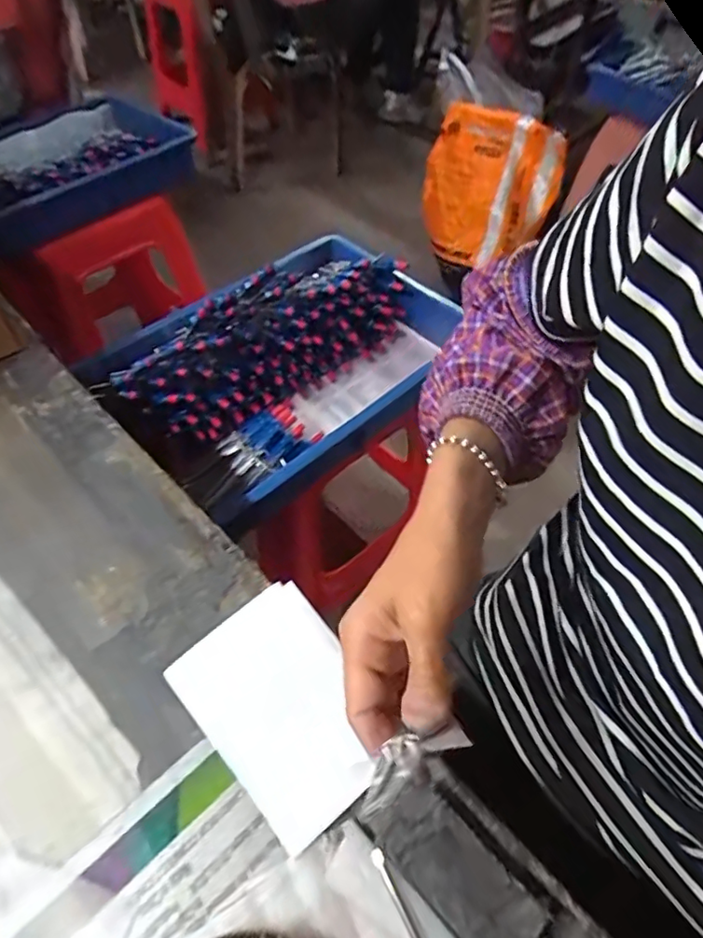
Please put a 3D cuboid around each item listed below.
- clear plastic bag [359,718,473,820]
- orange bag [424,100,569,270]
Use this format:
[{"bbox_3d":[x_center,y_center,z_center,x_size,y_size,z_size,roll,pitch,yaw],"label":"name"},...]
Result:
[{"bbox_3d":[0.025,0.124,0.238,0.056,0.022,0.020,-28,59,-21],"label":"clear plastic bag"},{"bbox_3d":[0.336,-0.700,1.403,0.319,0.375,0.080,23,13,10],"label":"orange bag"}]

